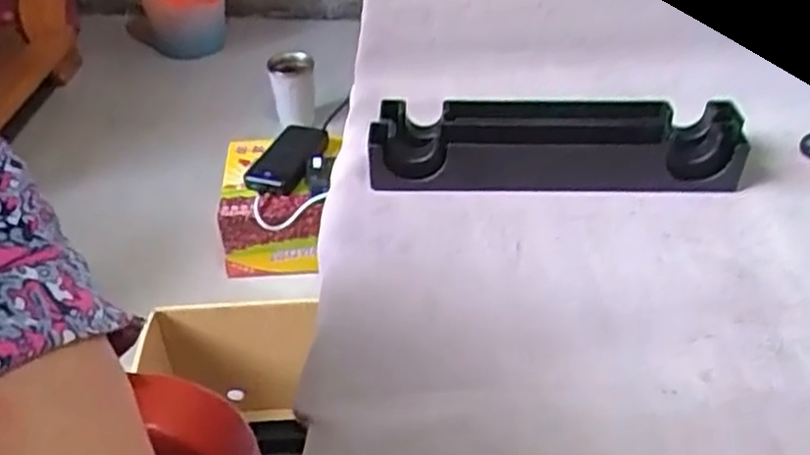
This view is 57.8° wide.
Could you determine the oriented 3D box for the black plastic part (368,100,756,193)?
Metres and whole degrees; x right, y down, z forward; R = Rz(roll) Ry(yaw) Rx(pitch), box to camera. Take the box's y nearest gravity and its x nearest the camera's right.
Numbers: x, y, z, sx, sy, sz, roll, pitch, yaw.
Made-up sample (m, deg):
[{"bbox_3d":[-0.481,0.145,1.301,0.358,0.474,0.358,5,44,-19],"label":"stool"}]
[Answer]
[{"bbox_3d":[0.080,-0.049,0.408,0.193,0.029,0.054,1,40,1],"label":"black plastic part"}]

